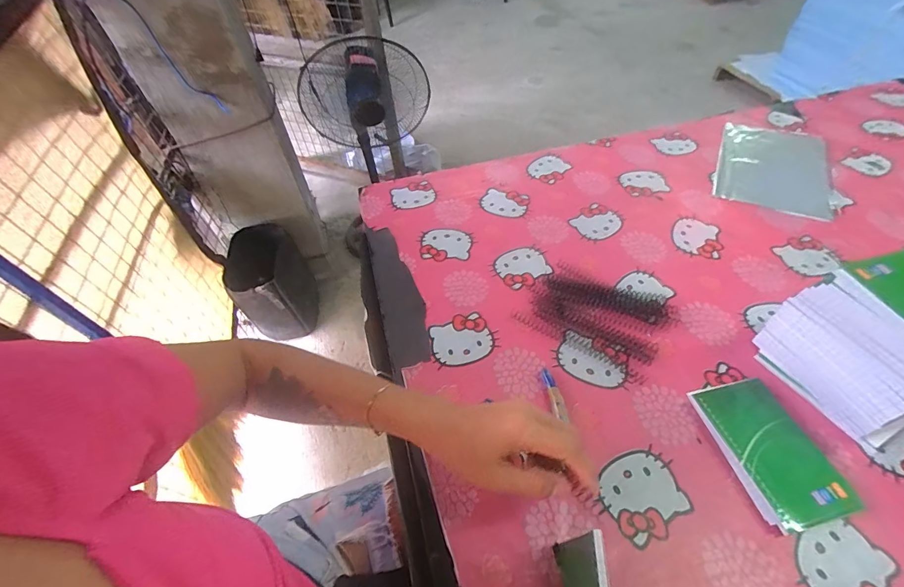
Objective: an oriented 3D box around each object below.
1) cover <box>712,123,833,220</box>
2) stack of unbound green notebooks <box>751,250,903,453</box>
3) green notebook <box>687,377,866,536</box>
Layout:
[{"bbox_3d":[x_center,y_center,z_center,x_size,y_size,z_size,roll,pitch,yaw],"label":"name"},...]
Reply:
[{"bbox_3d":[0.571,-0.230,0.711,0.168,0.010,0.259,20,55,19],"label":"cover"},{"bbox_3d":[0.410,0.058,0.390,0.078,0.150,0.136,-15,51,-8],"label":"stack of unbound green notebooks"},{"bbox_3d":[0.314,0.154,0.400,0.084,0.019,0.138,-11,51,-5],"label":"green notebook"}]

